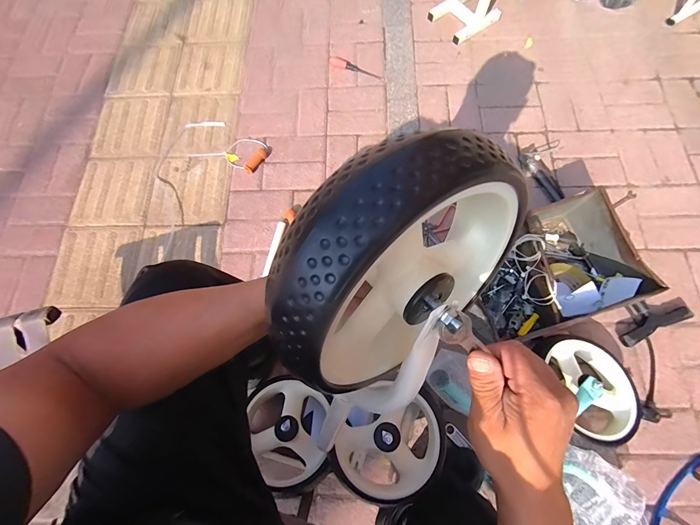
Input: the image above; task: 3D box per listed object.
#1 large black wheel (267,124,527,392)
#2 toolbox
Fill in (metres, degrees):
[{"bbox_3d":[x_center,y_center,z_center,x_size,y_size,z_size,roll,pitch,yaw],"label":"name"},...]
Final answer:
[{"bbox_3d":[0.047,0.006,0.247,0.216,0.221,0.041,-39,56,-13],"label":"large black wheel"},{"bbox_3d":[0.495,0.008,0.796,0.336,0.152,0.276,-18,75,-3],"label":"toolbox"}]

